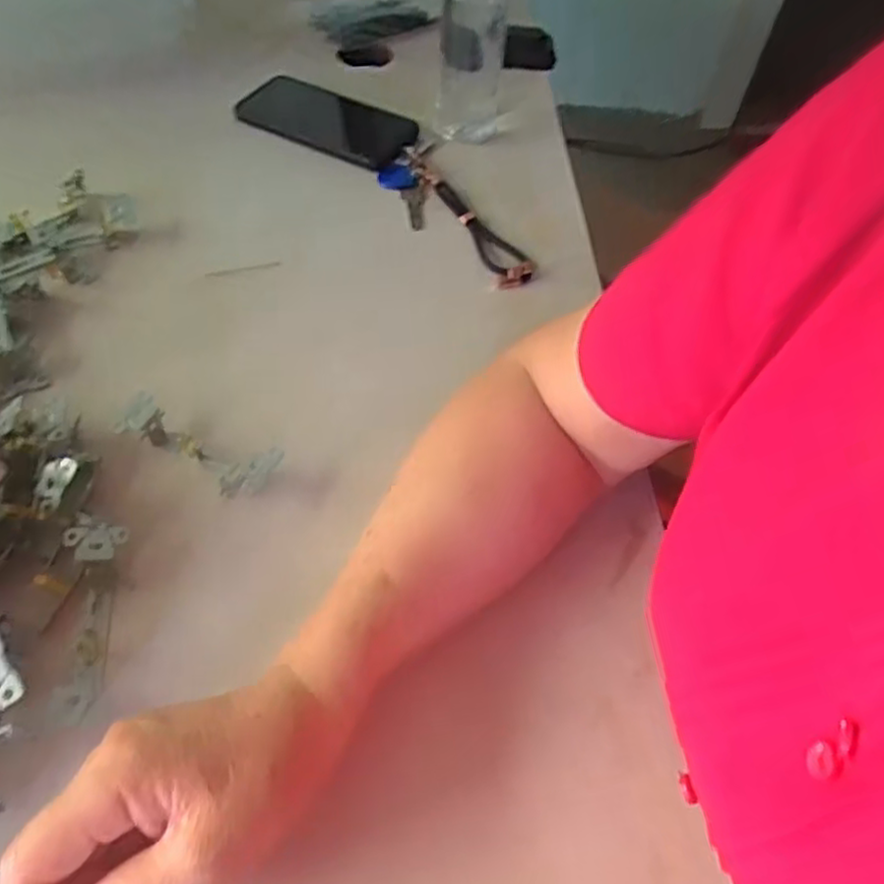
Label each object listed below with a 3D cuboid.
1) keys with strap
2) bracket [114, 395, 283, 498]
[{"bbox_3d":[0.005,-0.192,0.599,0.062,0.013,0.192,-20,58,-18],"label":"keys with strap"},{"bbox_3d":[-0.149,0.004,0.438,0.100,0.025,0.031,21,55,10],"label":"bracket"}]

